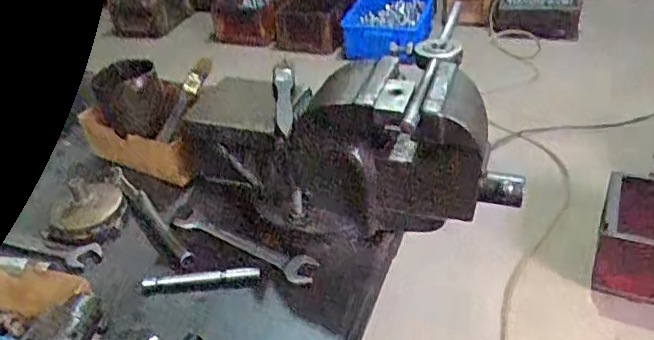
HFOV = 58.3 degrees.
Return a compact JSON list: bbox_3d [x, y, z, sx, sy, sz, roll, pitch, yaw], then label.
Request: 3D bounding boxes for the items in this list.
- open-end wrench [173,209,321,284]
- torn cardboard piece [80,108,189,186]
[{"bbox_3d":[-0.081,0.073,0.576,0.167,0.007,0.031,17,40,29],"label":"open-end wrench"},{"bbox_3d":[-0.222,-0.025,0.680,0.150,0.057,0.013,21,41,13],"label":"torn cardboard piece"}]

